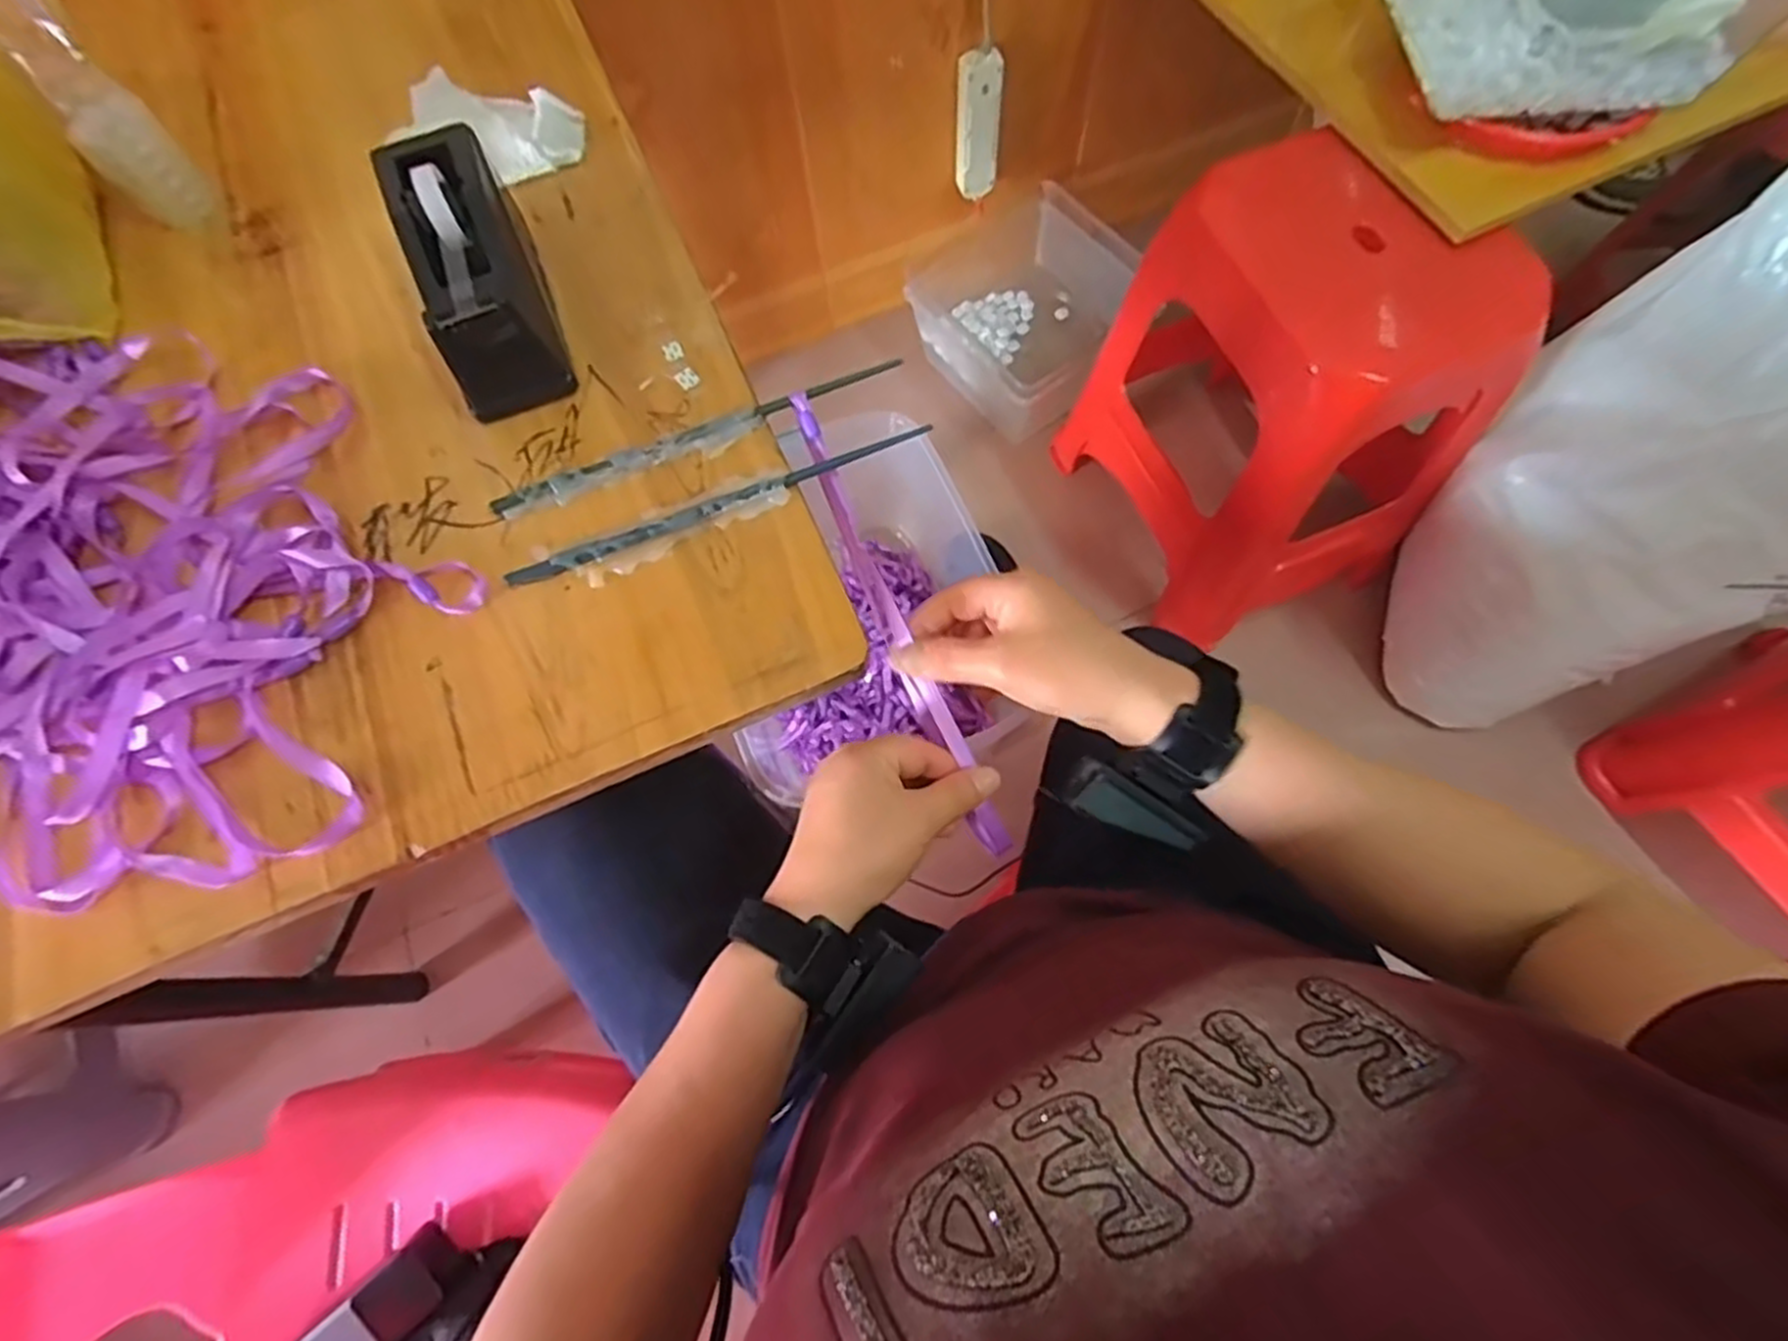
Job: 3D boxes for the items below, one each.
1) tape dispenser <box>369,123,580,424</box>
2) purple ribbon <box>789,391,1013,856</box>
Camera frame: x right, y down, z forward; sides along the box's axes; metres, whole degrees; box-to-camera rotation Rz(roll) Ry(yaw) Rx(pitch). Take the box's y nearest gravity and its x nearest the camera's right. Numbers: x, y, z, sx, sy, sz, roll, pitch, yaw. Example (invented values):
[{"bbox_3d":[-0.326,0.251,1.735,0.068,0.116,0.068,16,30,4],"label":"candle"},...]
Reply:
[{"bbox_3d":[-0.233,-0.223,0.437,0.058,0.070,0.152,-21,71,-5],"label":"tape dispenser"},{"bbox_3d":[0.000,-0.026,0.438,0.016,0.009,0.275,-25,89,-6],"label":"purple ribbon"}]

